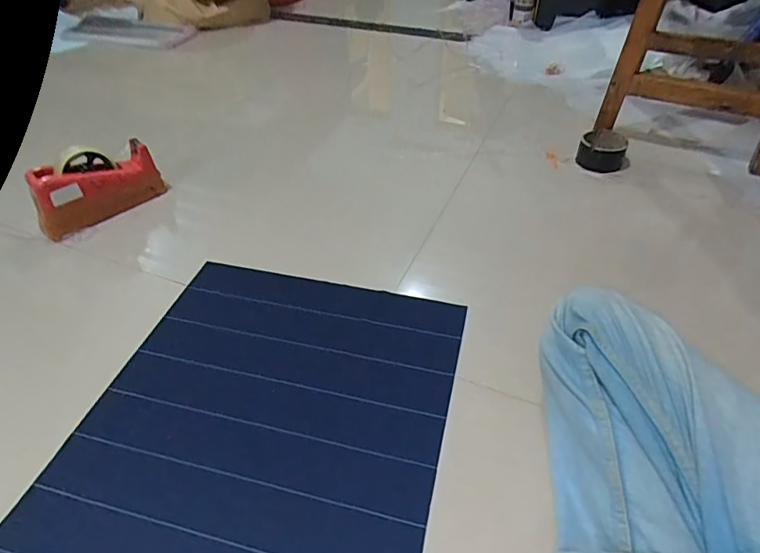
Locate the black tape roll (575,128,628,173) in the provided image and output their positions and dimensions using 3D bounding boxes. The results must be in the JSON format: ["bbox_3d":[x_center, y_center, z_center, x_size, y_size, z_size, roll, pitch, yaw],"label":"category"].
[{"bbox_3d":[0.410,-0.232,0.907,0.078,0.053,0.078,-1,44,1],"label":"black tape roll"}]

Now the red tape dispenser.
[{"bbox_3d":[-0.499,-0.161,0.867,0.210,0.093,0.094,-25,49,-23],"label":"red tape dispenser"}]

